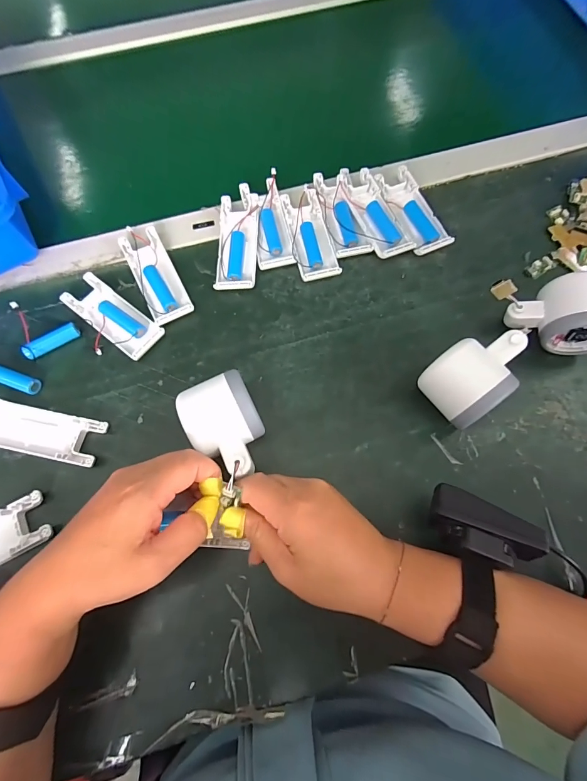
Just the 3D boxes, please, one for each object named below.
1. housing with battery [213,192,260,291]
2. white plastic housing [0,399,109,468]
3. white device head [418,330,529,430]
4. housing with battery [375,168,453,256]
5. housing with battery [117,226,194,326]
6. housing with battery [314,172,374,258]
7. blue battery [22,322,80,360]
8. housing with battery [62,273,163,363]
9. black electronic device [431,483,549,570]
[{"bbox_3d":[-0.057,-0.152,0.380,0.041,0.021,0.105,2,72,2],"label":"housing with battery"},{"bbox_3d":[-0.216,0.036,0.318,0.101,0.013,0.041,12,72,5],"label":"white plastic housing"},{"bbox_3d":[0.147,-0.011,0.305,0.073,0.059,0.055,-36,75,-10],"label":"white device head"},{"bbox_3d":[0.126,-0.190,0.392,0.042,0.017,0.102,-22,73,-6],"label":"housing with battery"},{"bbox_3d":[-0.138,-0.116,0.365,0.038,0.025,0.104,-27,73,-7],"label":"housing with battery"},{"bbox_3d":[0.050,-0.189,0.383,0.036,0.016,0.101,-14,72,-3],"label":"housing with battery"},{"bbox_3d":[-0.227,-0.047,0.345,0.049,0.012,0.017,-33,74,-9],"label":"blue battery"},{"bbox_3d":[-0.173,-0.070,0.352,0.100,0.011,0.040,36,76,12],"label":"housing with battery"},{"bbox_3d":[0.129,0.095,0.249,0.070,0.024,0.040,28,74,10],"label":"black electronic device"}]

